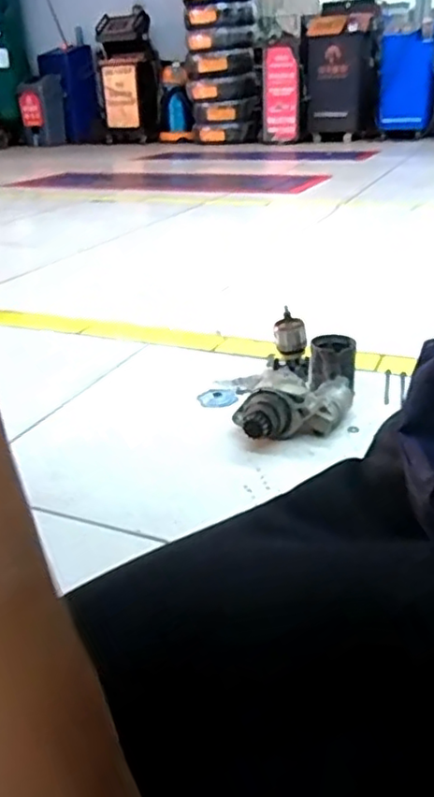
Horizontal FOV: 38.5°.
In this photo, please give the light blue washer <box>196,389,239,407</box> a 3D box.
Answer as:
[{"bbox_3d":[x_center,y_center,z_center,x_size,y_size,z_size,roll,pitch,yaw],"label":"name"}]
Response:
[{"bbox_3d":[0.000,-0.003,1.014,0.061,0.010,0.067,-13,30,-8],"label":"light blue washer"}]

